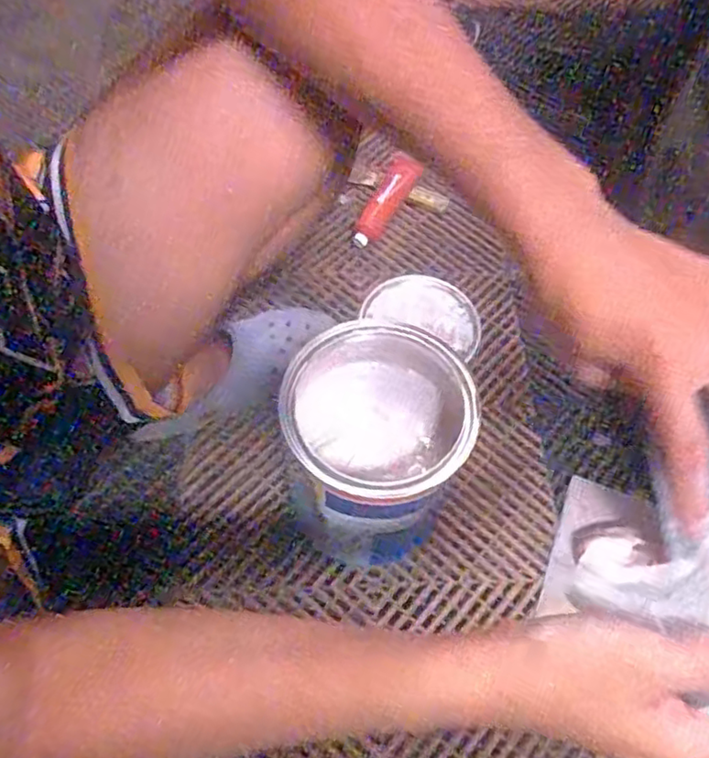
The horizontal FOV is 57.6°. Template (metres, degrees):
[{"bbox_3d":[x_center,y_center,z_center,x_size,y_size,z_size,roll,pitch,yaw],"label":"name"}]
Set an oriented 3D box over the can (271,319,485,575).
[{"bbox_3d":[0.017,0.069,0.616,0.152,0.203,0.168,-2,60,-5],"label":"can"}]

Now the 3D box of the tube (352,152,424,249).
[{"bbox_3d":[0.039,-0.246,0.890,0.044,0.032,0.152,27,75,11],"label":"tube"}]

